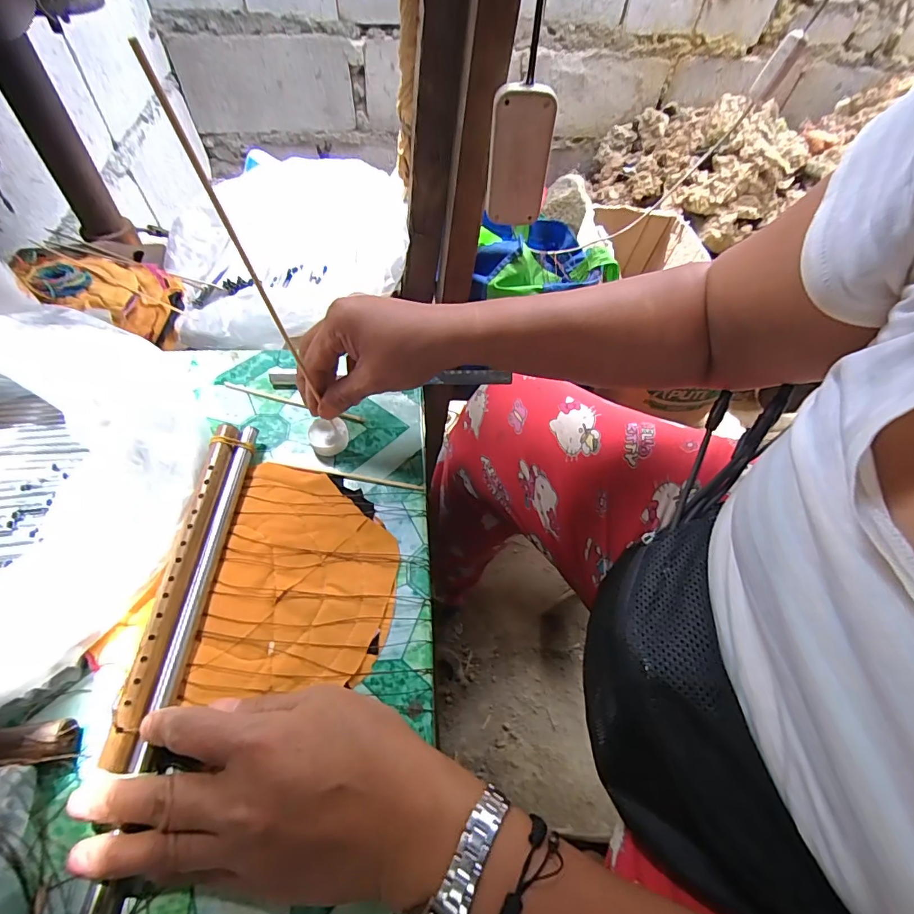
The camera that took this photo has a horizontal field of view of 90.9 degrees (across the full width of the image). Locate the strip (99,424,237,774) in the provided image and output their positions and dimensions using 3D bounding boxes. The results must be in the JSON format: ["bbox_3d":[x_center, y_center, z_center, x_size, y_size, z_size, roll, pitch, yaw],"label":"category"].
[{"bbox_3d":[-0.177,0.069,0.286,0.021,0.013,0.209,1,58,-2],"label":"strip"}]

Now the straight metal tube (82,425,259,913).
[{"bbox_3d":[-0.162,0.123,0.257,0.012,0.013,0.337,1,57,-2],"label":"straight metal tube"}]

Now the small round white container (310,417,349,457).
[{"bbox_3d":[-0.101,-0.015,0.356,0.029,0.017,0.028,1,55,-2],"label":"small round white container"}]

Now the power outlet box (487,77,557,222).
[{"bbox_3d":[0.061,-0.293,0.448,0.058,0.116,0.027,7,55,2],"label":"power outlet box"}]

